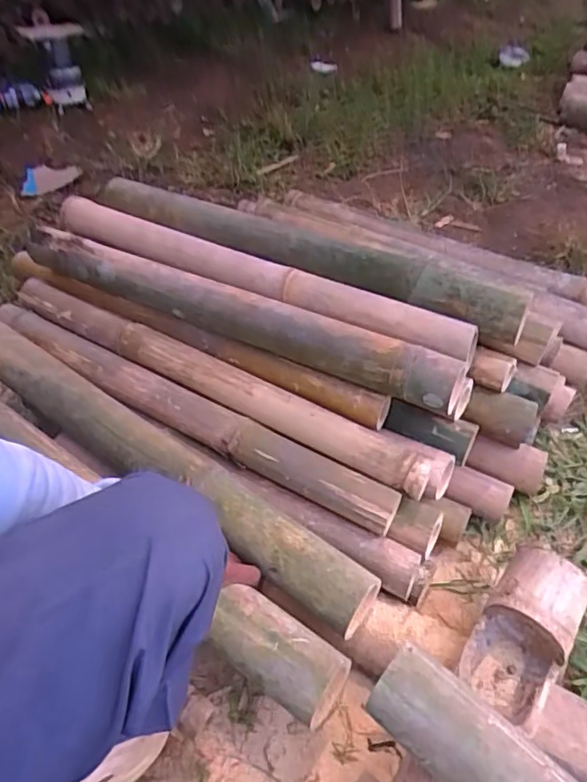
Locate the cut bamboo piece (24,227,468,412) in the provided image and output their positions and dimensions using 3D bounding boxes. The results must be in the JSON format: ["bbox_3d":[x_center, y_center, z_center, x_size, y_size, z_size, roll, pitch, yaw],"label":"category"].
[{"bbox_3d":[-0.101,-0.121,0.813,0.682,0.072,0.061,22,47,18],"label":"cut bamboo piece"}]

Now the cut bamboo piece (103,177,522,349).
[{"bbox_3d":[0.002,-0.219,0.849,0.713,0.066,0.080,24,48,20],"label":"cut bamboo piece"}]

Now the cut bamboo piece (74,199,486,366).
[{"bbox_3d":[-0.078,-0.175,0.854,0.697,0.057,0.082,25,48,20],"label":"cut bamboo piece"}]

